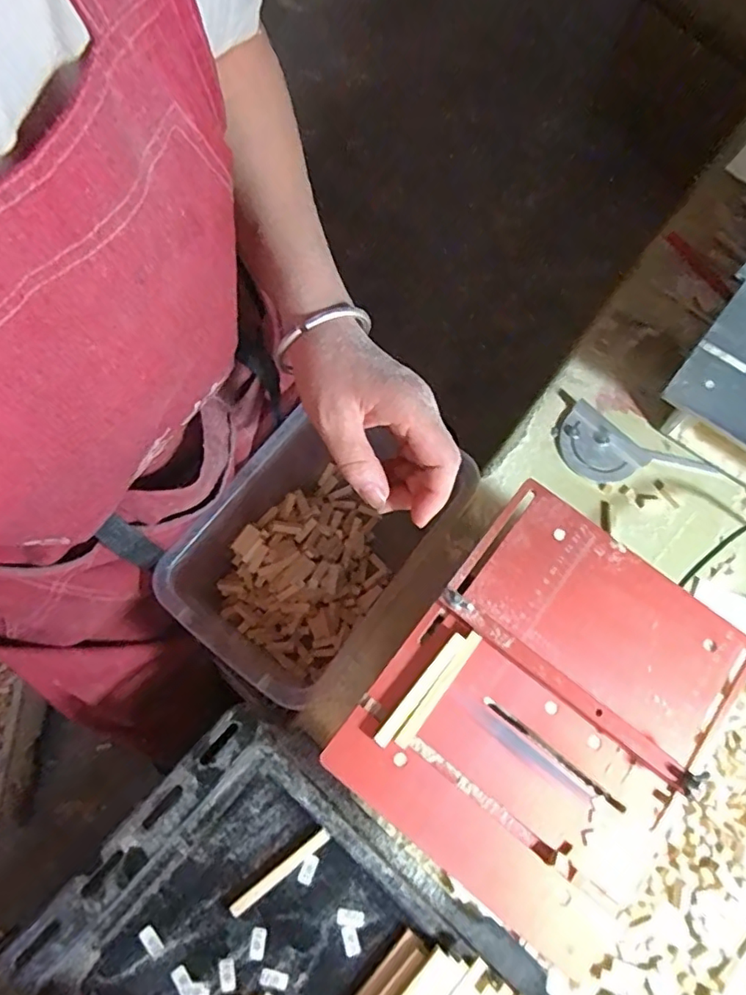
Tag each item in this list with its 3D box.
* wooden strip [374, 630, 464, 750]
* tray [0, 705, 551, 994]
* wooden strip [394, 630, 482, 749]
[{"bbox_3d":[0.031,0.123,0.372,0.009,0.006,0.084,39,74,9],"label":"wooden strip"},{"bbox_3d":[-0.054,0.356,0.411,0.343,0.032,0.252,42,76,11],"label":"tray"},{"bbox_3d":[0.042,0.123,0.371,0.009,0.008,0.084,37,74,8],"label":"wooden strip"}]

